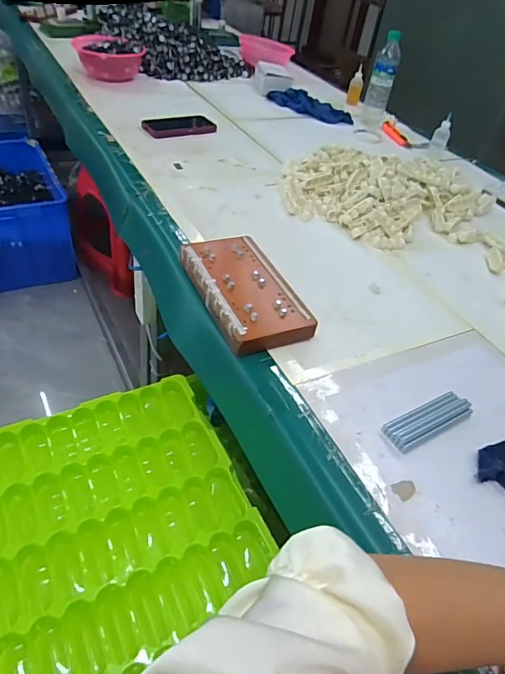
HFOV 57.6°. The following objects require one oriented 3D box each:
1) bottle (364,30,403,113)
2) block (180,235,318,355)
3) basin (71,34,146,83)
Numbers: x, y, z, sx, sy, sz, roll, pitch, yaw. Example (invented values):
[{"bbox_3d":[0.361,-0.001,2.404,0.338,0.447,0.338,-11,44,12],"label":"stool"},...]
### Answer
[{"bbox_3d":[0.358,-0.713,1.272,0.067,0.208,0.054,15,43,5],"label":"bottle"},{"bbox_3d":[-0.010,-0.065,0.647,0.126,0.037,0.213,-10,46,-21],"label":"block"},{"bbox_3d":[-0.416,-0.801,1.313,0.171,0.084,0.171,6,43,-5],"label":"basin"}]

